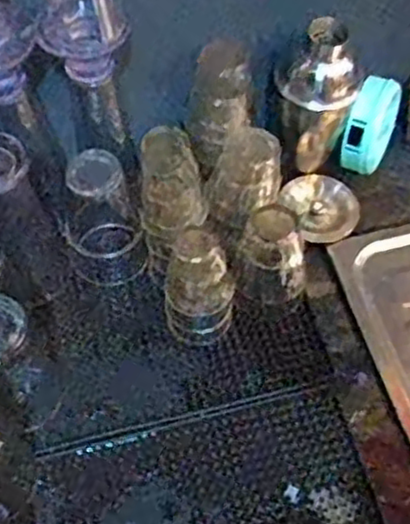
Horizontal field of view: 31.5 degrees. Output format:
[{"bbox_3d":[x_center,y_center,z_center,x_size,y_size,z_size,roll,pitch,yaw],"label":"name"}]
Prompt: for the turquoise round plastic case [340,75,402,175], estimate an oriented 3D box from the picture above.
[{"bbox_3d":[0.181,-0.145,0.786,0.048,0.085,0.089,21,60,13],"label":"turquoise round plastic case"}]

